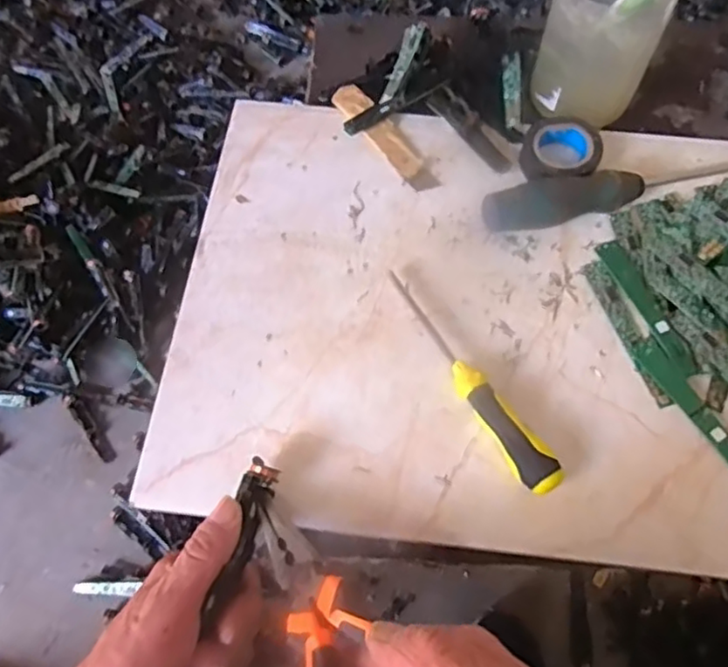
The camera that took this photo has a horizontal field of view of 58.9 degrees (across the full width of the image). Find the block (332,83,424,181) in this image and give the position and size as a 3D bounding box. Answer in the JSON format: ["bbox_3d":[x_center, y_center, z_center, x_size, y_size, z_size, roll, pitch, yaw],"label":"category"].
[{"bbox_3d":[0.011,-0.146,0.459,0.022,0.011,0.088,-35,70,-17],"label":"block"}]

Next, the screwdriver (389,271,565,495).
[{"bbox_3d":[0.056,0.025,0.368,0.021,0.018,0.152,-31,69,-15],"label":"screwdriver"}]

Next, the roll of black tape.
[{"bbox_3d":[0.133,-0.125,0.440,0.056,0.023,0.047,-23,67,-12],"label":"roll of black tape"}]

